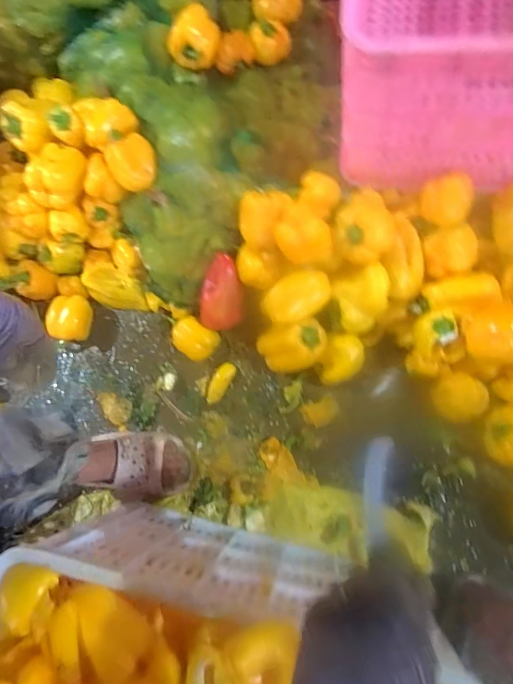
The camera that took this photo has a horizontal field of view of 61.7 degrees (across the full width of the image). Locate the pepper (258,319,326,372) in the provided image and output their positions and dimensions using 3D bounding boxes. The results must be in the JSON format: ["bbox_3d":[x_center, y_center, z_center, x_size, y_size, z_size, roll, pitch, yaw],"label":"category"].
[{"bbox_3d":[0.058,0.006,0.725,0.067,0.104,0.091,-33,104,-40],"label":"pepper"}]

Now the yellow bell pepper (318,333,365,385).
[{"bbox_3d":[0.142,0.029,0.729,0.076,0.058,0.070,0,77,1],"label":"yellow bell pepper"}]

